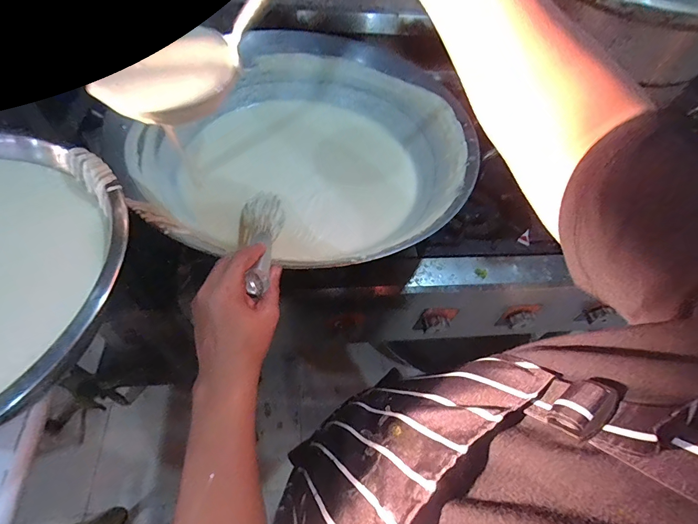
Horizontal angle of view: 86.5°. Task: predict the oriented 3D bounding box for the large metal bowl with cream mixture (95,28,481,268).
[{"bbox_3d":[-0.048,-0.182,0.624,0.479,0.108,0.455,2,51,-3],"label":"large metal bowl with cream mixture"}]

